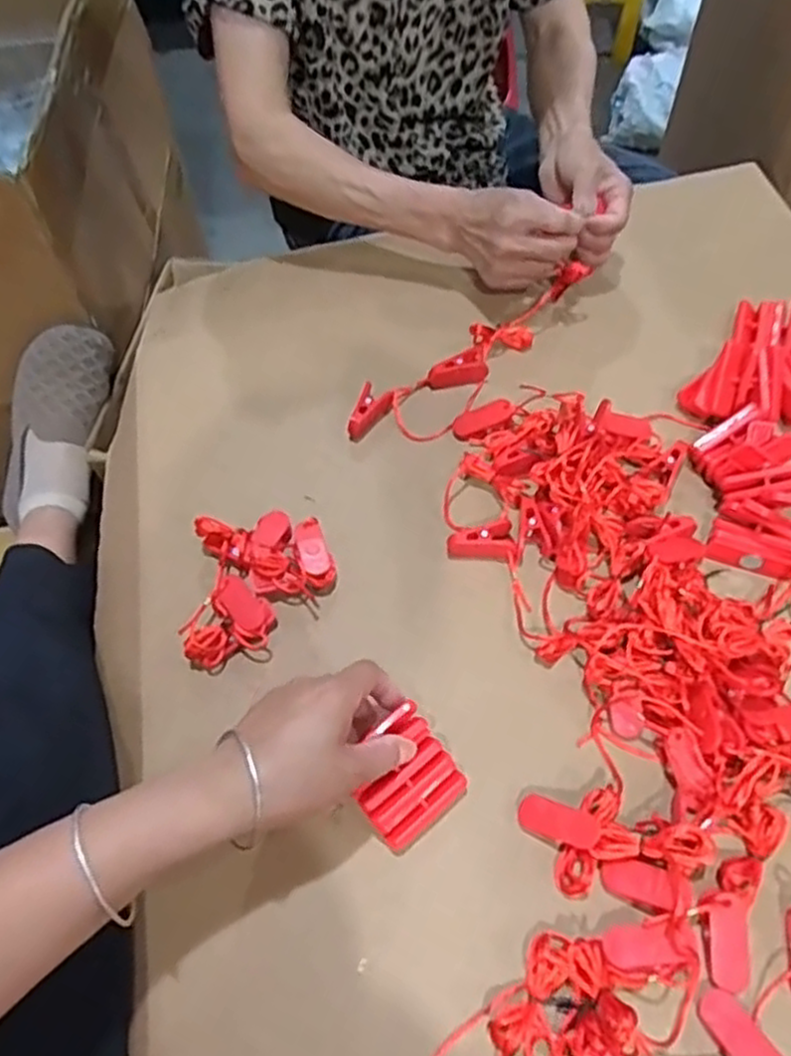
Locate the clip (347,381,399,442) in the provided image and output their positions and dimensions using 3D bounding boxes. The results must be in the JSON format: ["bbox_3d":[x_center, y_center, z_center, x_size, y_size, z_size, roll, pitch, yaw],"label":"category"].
[{"bbox_3d":[-0.019,-0.094,0.602,0.025,0.026,0.050,18,60,13],"label":"clip"}]

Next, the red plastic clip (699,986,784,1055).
[{"bbox_3d":[0.177,0.262,0.380,0.023,0.011,0.049,-23,38,-11],"label":"red plastic clip"}]

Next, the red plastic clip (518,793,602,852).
[{"bbox_3d":[0.096,0.173,0.438,0.048,0.006,0.021,10,57,32],"label":"red plastic clip"}]

